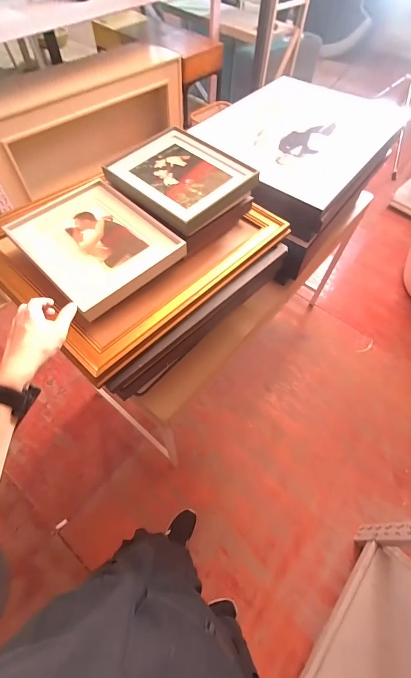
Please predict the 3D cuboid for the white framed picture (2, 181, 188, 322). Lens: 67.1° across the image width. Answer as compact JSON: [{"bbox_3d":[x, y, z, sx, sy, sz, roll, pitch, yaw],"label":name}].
[{"bbox_3d":[-0.232,-0.211,0.643,0.239,0.031,0.332,-41,65,-18],"label":"white framed picture"}]

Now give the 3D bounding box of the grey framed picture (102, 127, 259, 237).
[{"bbox_3d":[-0.067,-0.378,0.727,0.247,0.041,0.300,-38,67,-22],"label":"grey framed picture"}]

